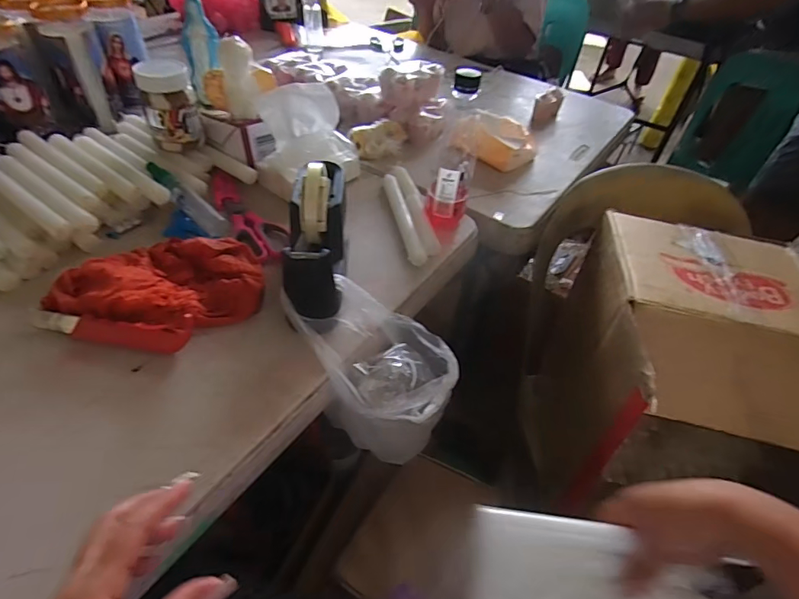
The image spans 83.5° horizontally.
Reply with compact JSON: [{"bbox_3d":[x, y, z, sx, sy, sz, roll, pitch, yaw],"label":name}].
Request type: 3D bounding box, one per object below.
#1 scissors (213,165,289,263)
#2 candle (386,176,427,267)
[{"bbox_3d":[-0.211,-0.116,0.610,0.061,0.020,0.225,-26,54,-27],"label":"scissors"},{"bbox_3d":[0.004,-0.113,0.619,0.022,0.019,0.188,-7,47,-12],"label":"candle"}]

